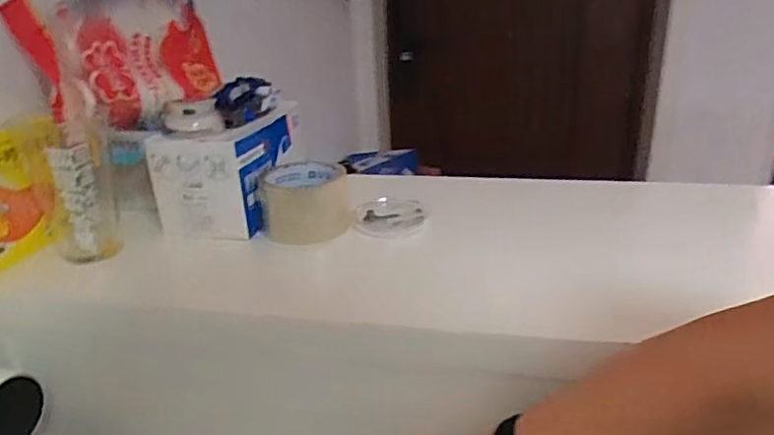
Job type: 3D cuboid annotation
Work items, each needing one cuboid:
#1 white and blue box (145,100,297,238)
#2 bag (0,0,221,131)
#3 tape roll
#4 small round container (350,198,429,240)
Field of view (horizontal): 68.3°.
[{"bbox_3d":[-0.176,-0.059,0.643,0.110,0.101,0.156,1,24,9],"label":"white and blue box"},{"bbox_3d":[-0.290,-0.189,0.669,0.068,0.160,0.242,-17,13,29],"label":"bag"},{"bbox_3d":[-0.086,-0.015,0.623,0.089,0.073,0.089,-4,24,-2],"label":"tape roll"},{"bbox_3d":[0.003,-0.001,0.613,0.082,0.013,0.082,-2,23,1],"label":"small round container"}]

